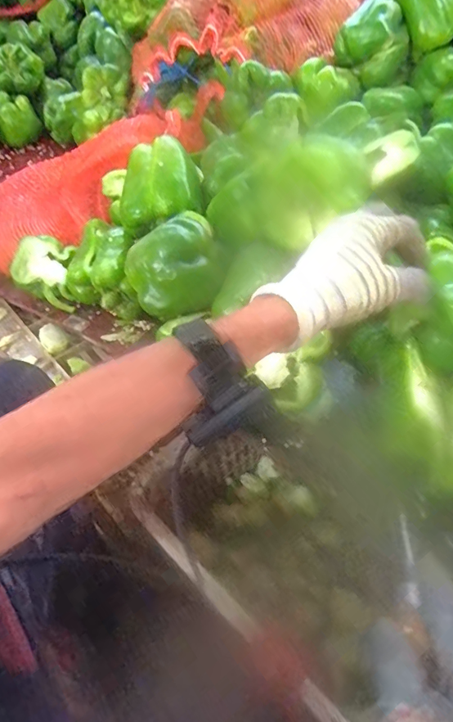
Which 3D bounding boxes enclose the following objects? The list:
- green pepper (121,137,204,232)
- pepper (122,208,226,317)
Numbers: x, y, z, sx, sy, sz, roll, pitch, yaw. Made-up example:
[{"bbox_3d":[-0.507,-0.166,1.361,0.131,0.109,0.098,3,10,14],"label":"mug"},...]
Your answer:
[{"bbox_3d":[-0.077,-0.206,0.536,0.099,0.060,0.106,-7,51,0],"label":"green pepper"},{"bbox_3d":[-0.047,-0.101,0.492,0.104,0.075,0.079,-30,55,-18],"label":"pepper"}]

